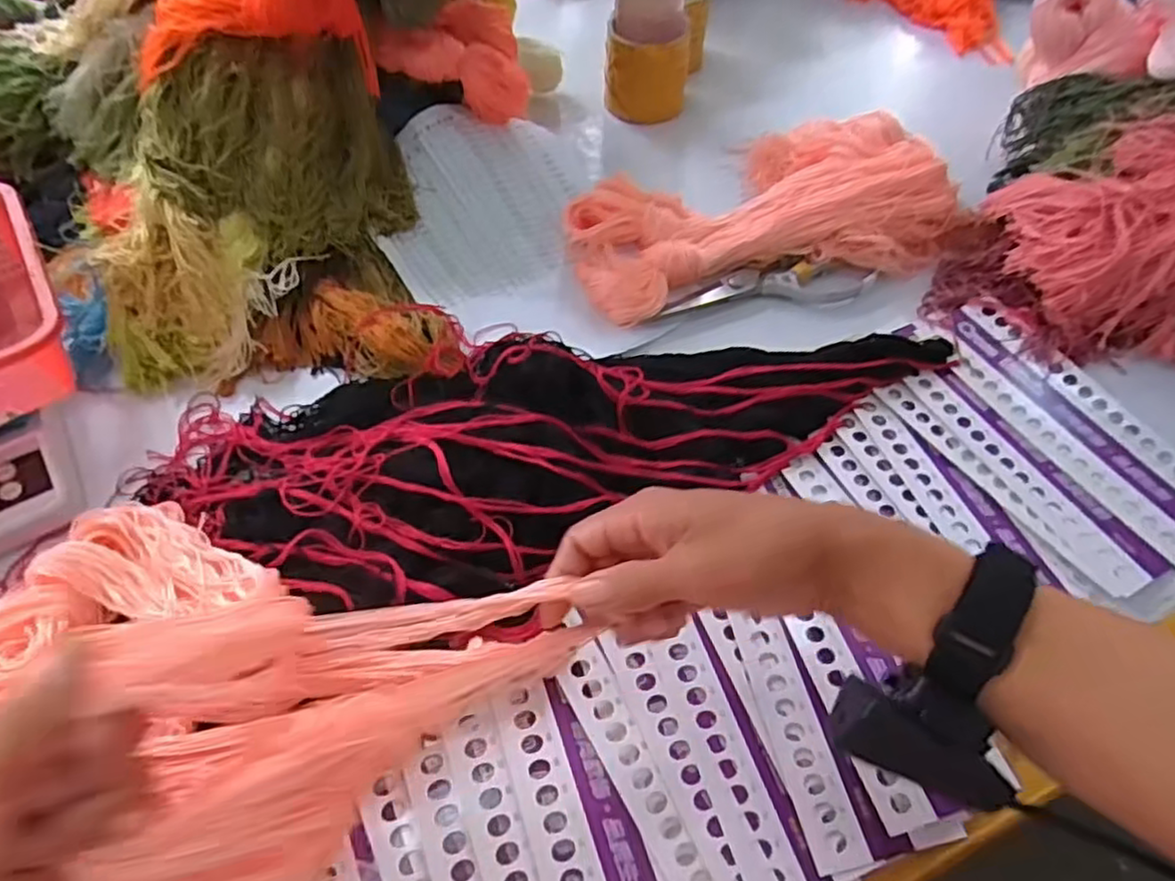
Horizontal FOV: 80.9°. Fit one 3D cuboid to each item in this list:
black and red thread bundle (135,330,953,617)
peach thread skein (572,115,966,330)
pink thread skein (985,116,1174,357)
[{"bbox_3d":[-0.004,-0.002,0.463,0.576,0.041,0.183,-9,57,-9],"label":"black and red thread bundle"},{"bbox_3d":[0.143,-0.212,0.592,0.329,0.055,0.196,-15,58,-12],"label":"peach thread skein"},{"bbox_3d":[0.436,-0.168,0.519,0.181,0.160,0.143,7,56,2],"label":"pink thread skein"}]

